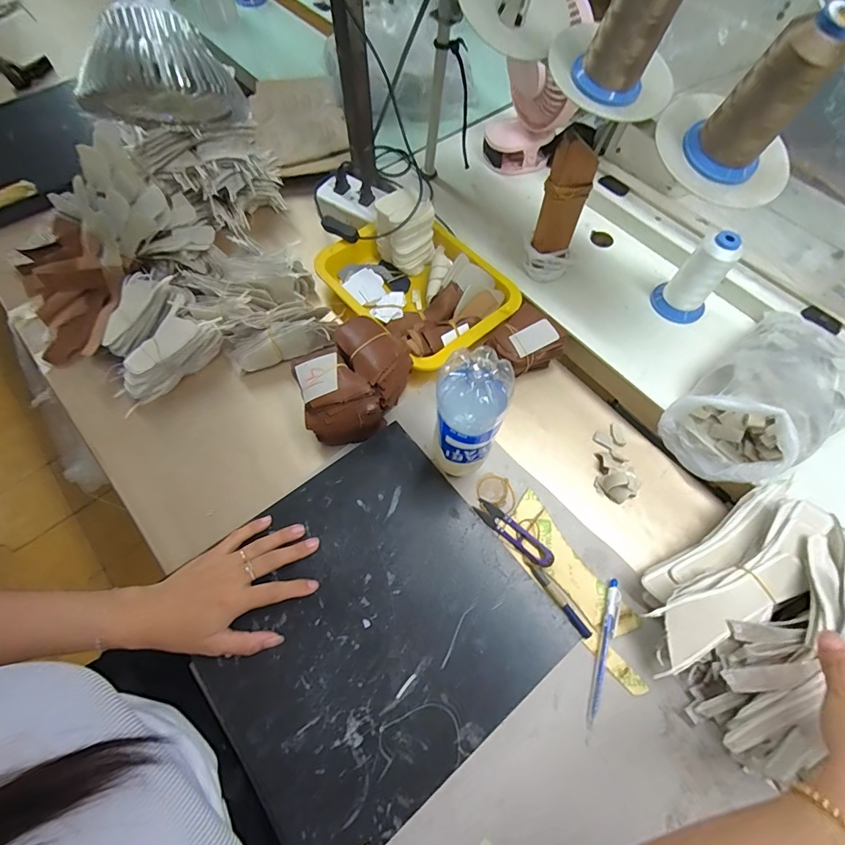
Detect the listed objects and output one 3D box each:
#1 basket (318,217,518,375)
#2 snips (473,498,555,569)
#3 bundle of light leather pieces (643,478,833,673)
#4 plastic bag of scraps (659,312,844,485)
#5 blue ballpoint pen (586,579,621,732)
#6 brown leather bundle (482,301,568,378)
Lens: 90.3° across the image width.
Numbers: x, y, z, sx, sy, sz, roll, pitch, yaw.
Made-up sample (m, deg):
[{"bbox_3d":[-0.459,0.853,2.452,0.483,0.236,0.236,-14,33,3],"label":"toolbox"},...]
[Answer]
[{"bbox_3d":[-0.007,-0.198,0.603,0.188,0.050,0.261,-36,73,-18],"label":"basket"},{"bbox_3d":[0.101,0.122,0.468,0.099,0.011,0.023,41,70,14],"label":"snips"},{"bbox_3d":[0.312,0.150,0.427,0.225,0.064,0.081,-29,71,-15],"label":"bundle of light leather pieces"},{"bbox_3d":[0.405,-0.032,0.483,0.226,0.086,0.143,-32,72,-16],"label":"plastic bag of scraps"},{"bbox_3d":[0.183,0.227,0.423,0.014,0.010,0.136,21,66,6],"label":"blue ballpoint pen"},{"bbox_3d":[0.127,-0.097,0.545,0.082,0.069,0.077,-35,72,-17],"label":"brown leather bundle"}]

